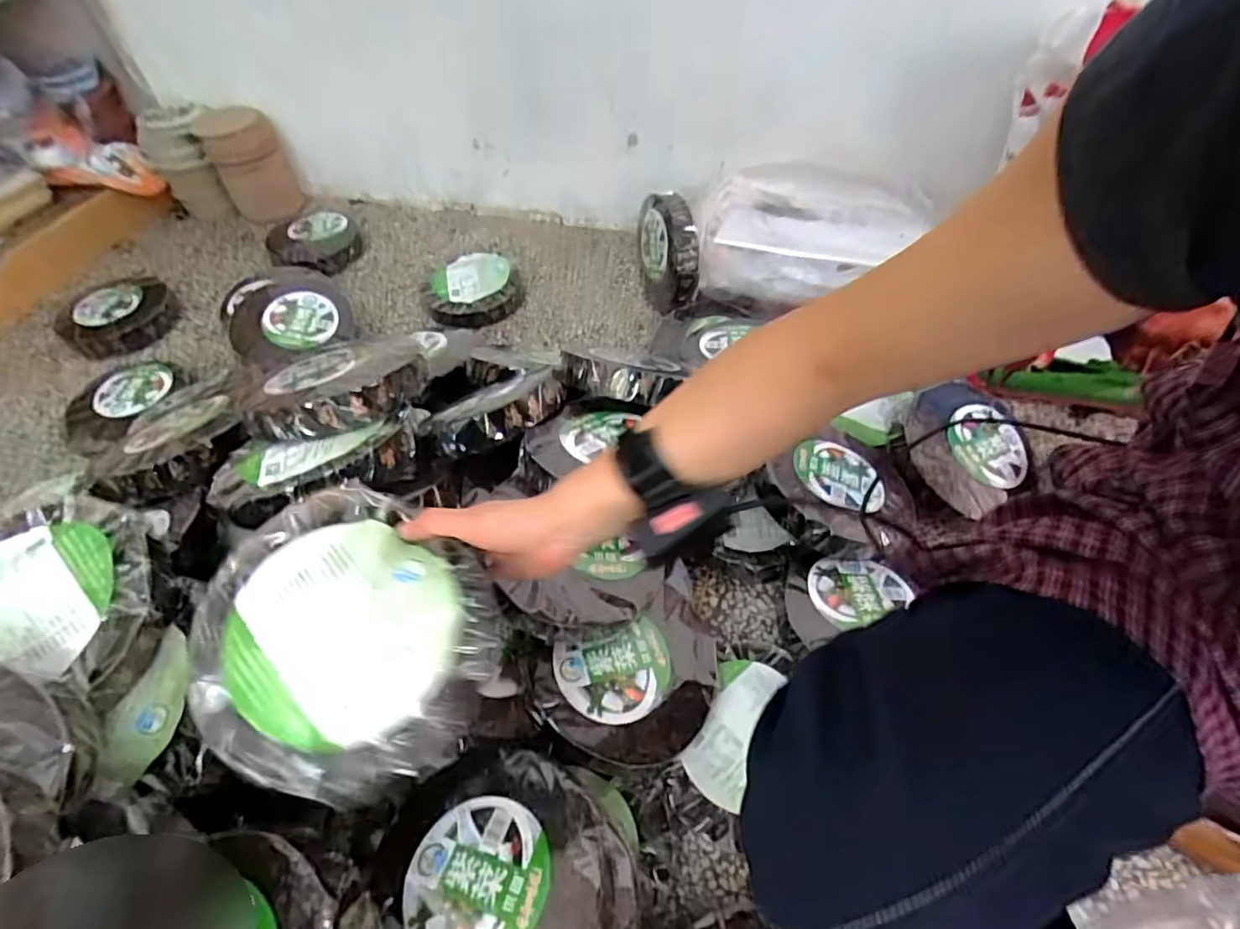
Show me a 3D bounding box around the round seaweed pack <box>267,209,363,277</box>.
[{"bbox_3d":[-0.652,-0.480,1.298,0.188,0.076,0.196,-32,56,-20],"label":"round seaweed pack"}]

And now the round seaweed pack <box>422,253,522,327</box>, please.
[{"bbox_3d":[-0.293,-0.348,1.185,0.183,0.059,0.193,-2,52,2],"label":"round seaweed pack"}]

